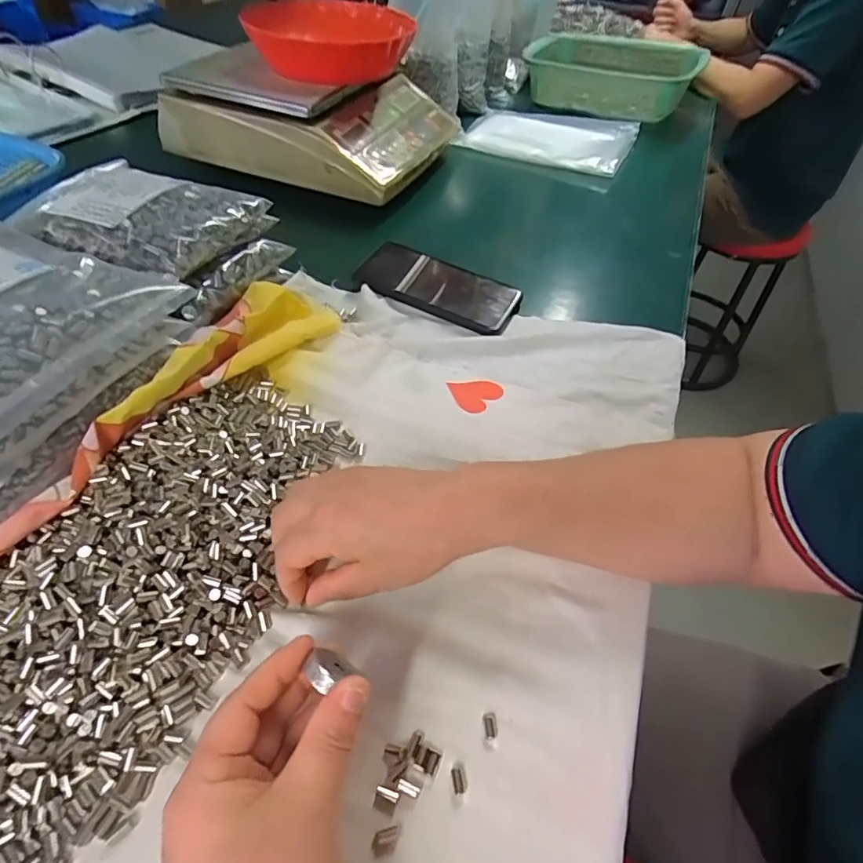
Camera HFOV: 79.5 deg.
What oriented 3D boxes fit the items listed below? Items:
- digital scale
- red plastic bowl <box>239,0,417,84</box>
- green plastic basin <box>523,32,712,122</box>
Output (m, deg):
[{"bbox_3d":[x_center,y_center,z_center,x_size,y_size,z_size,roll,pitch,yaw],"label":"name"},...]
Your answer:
[{"bbox_3d":[-0.147,-0.427,0.700,0.312,0.102,0.259,20,50,11],"label":"digital scale"},{"bbox_3d":[-0.108,-0.481,0.642,0.169,0.057,0.163,11,49,4],"label":"red plastic bowl"},{"bbox_3d":[0.320,-0.642,0.943,0.284,0.094,0.289,12,49,5],"label":"green plastic basin"}]

